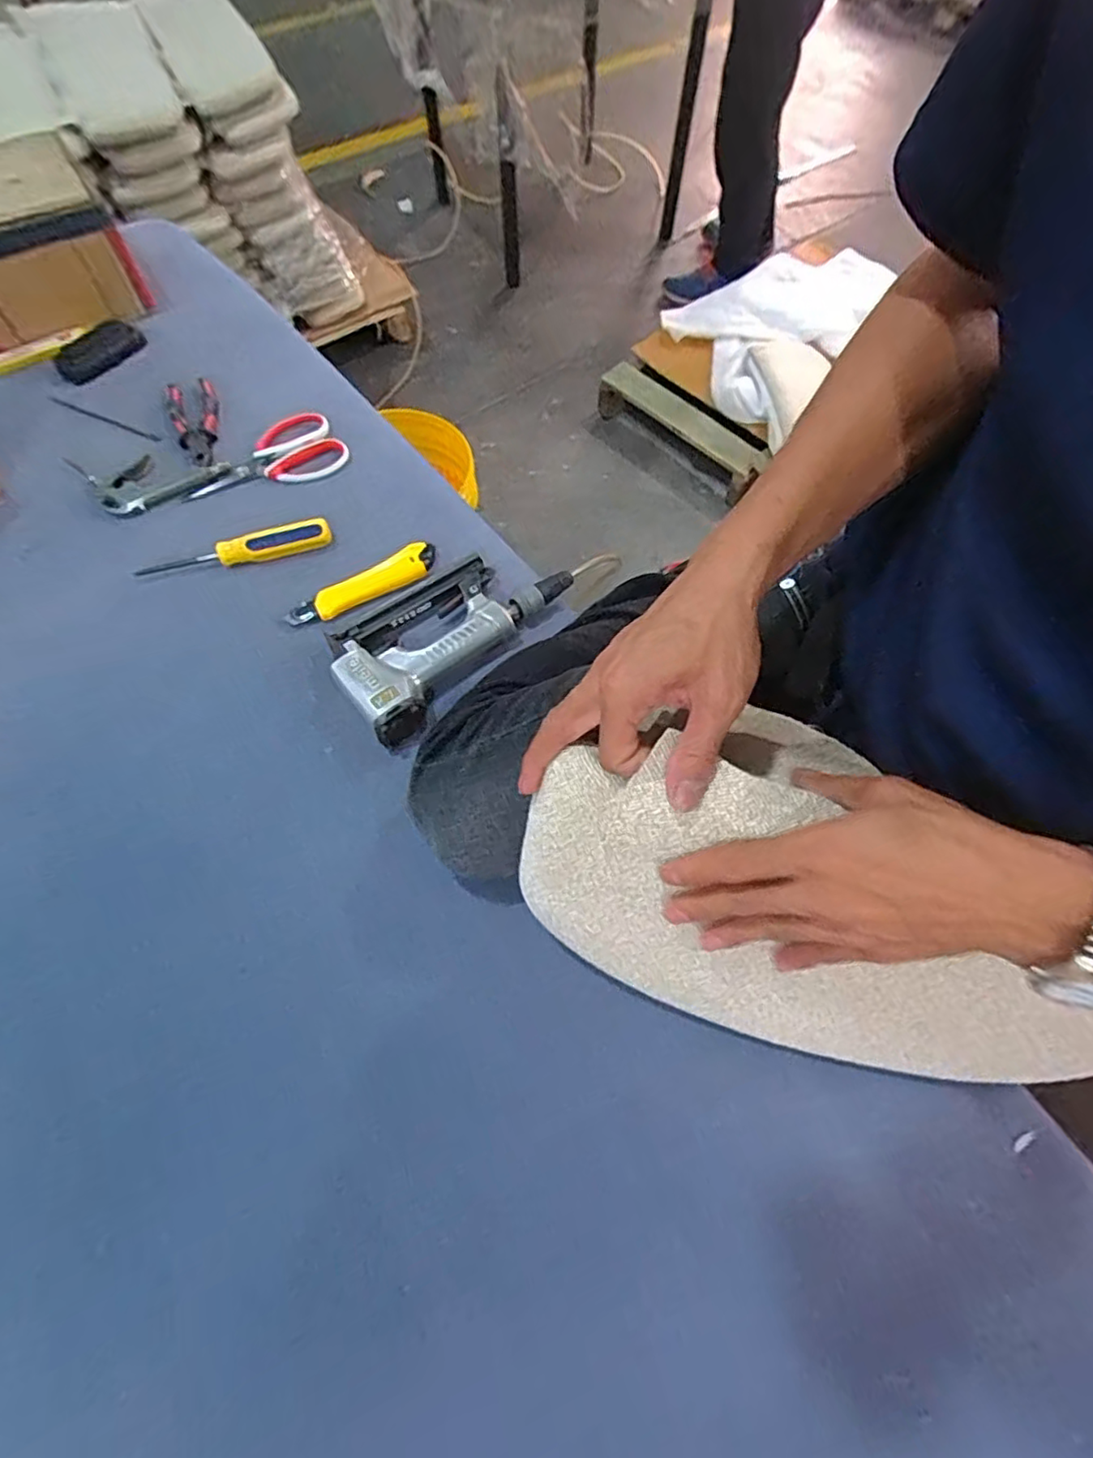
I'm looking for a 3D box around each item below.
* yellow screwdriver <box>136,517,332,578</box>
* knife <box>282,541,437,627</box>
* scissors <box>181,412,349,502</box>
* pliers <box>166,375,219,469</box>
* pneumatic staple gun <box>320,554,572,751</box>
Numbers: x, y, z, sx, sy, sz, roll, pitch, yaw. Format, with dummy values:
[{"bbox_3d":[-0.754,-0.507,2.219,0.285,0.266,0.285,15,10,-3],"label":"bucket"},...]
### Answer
[{"bbox_3d":[-0.328,-0.186,0.653,0.197,0.022,0.031,-15,65,-7],"label":"yellow screwdriver"},{"bbox_3d":[-0.188,-0.148,0.641,0.163,0.014,0.038,-31,68,-14],"label":"knife"},{"bbox_3d":[-0.323,-0.302,0.716,0.181,0.013,0.094,-34,69,-15],"label":"scissors"},{"bbox_3d":[-0.416,-0.365,0.741,0.054,0.012,0.148,-19,66,-9],"label":"pliers"},{"bbox_3d":[-0.096,-0.108,0.607,0.123,0.045,0.258,40,70,17],"label":"pneumatic staple gun"}]

